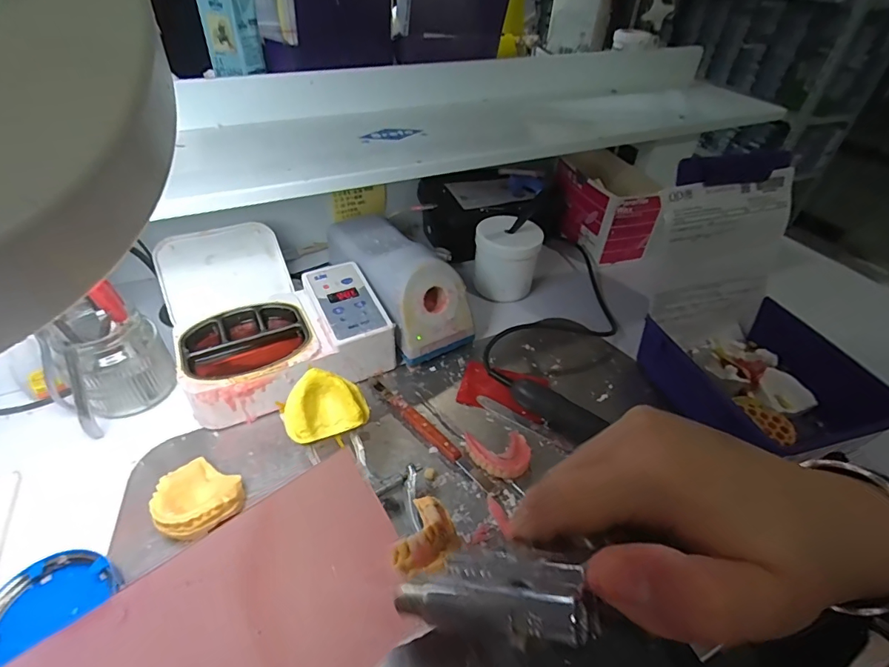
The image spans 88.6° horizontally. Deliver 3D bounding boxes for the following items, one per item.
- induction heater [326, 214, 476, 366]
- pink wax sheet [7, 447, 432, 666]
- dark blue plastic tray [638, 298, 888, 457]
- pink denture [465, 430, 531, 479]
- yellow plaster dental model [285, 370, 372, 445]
[{"bbox_3d":[-0.057,-0.067,0.515,0.079,0.092,0.204,-22,47,-26],"label":"induction heater"},{"bbox_3d":[-0.072,0.105,0.141,0.141,0.005,0.072,-28,89,-36],"label":"pink wax sheet"},{"bbox_3d":[0.291,0.045,0.429,0.158,0.063,0.166,-9,43,-14],"label":"dark blue plastic tray"},{"bbox_3d":[0.047,0.103,0.387,0.052,0.014,0.043,-4,42,-9],"label":"pink denture"},{"bbox_3d":[-0.094,0.054,0.355,0.060,0.025,0.051,-16,88,-26],"label":"yellow plaster dental model"}]

